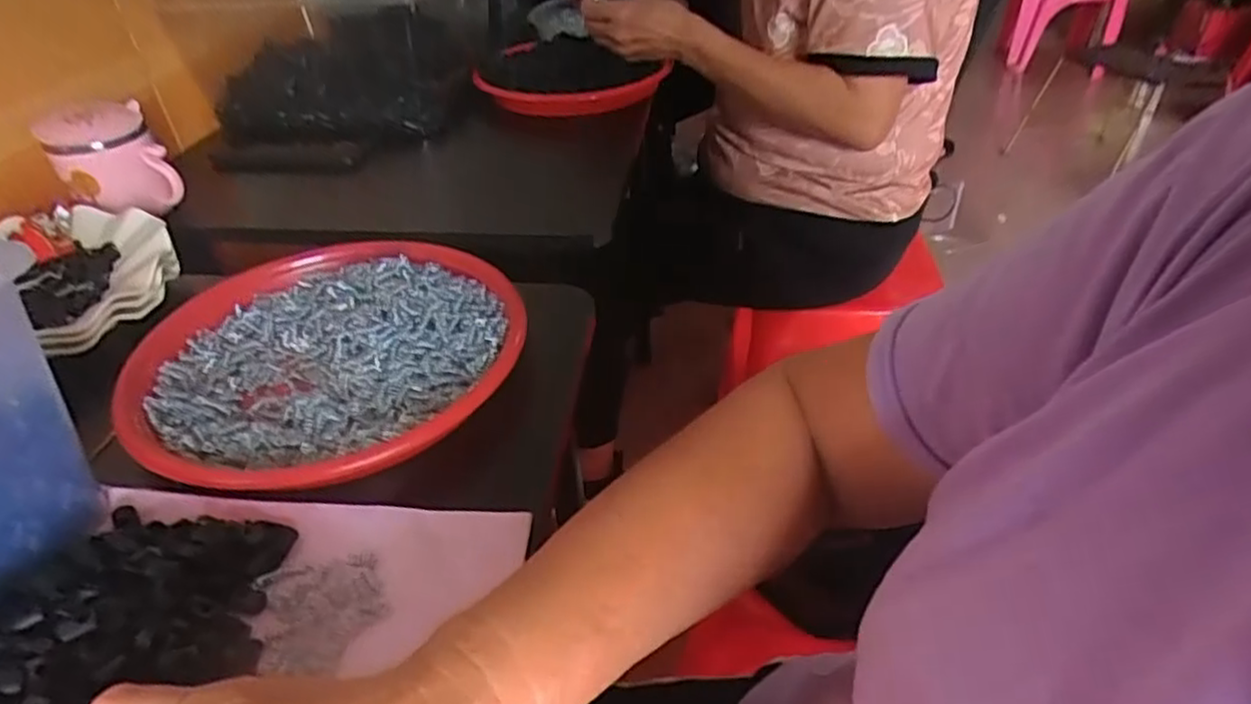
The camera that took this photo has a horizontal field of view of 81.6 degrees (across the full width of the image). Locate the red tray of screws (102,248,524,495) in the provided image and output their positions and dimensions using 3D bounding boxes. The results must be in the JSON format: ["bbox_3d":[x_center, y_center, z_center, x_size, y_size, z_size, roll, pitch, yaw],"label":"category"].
[{"bbox_3d":[-0.182,0.000,0.459,0.227,0.028,0.216,-10,38,-9],"label":"red tray of screws"}]

